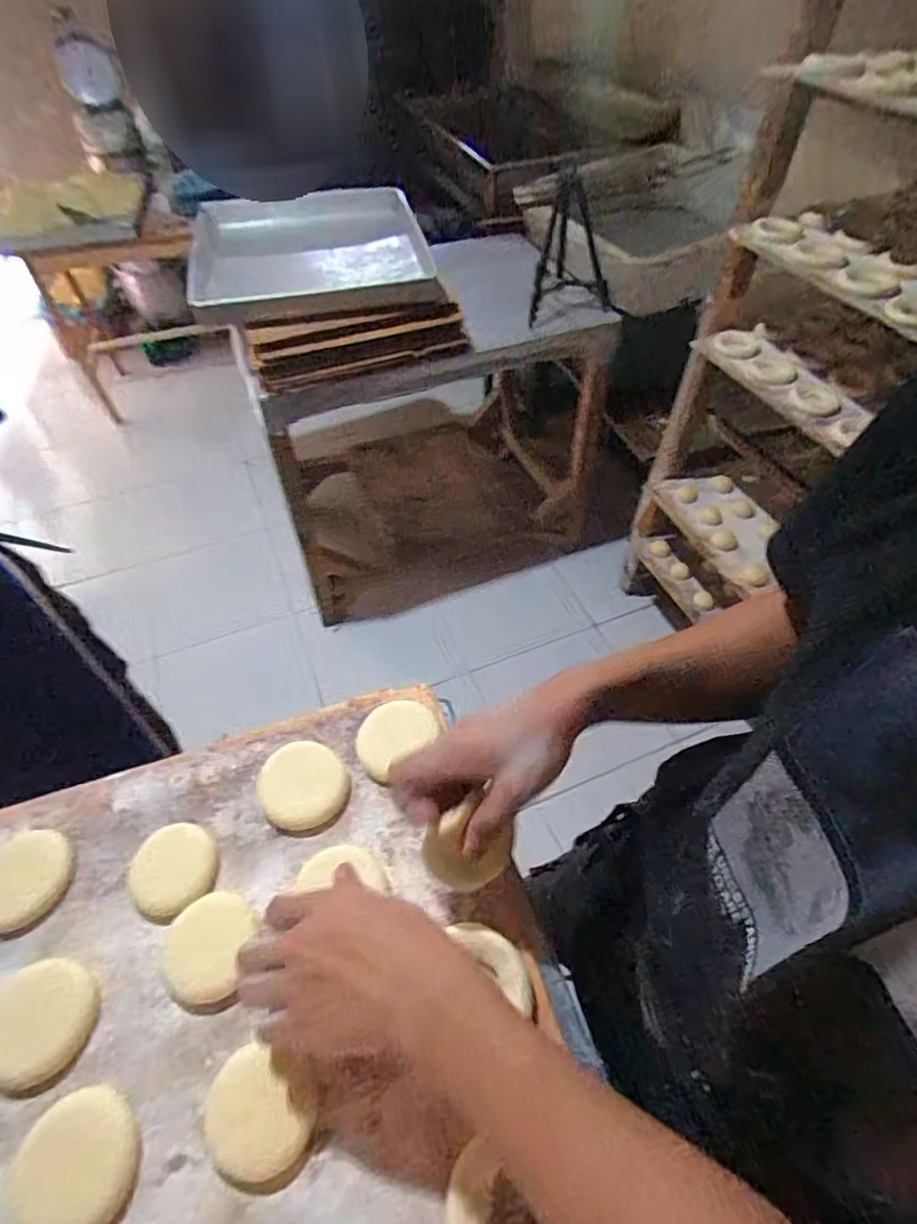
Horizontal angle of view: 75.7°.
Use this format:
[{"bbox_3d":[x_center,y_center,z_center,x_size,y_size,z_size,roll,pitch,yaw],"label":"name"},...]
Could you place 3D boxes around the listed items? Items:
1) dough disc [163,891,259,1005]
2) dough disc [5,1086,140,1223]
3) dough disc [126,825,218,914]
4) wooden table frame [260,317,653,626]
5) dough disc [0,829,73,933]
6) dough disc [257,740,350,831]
[{"bbox_3d":[-0.168,0.225,0.398,0.053,0.012,0.063,6,53,5],"label":"dough disc"},{"bbox_3d":[-0.219,0.318,0.336,0.060,0.014,0.072,-17,54,-12],"label":"dough disc"},{"bbox_3d":[-0.208,0.186,0.431,0.059,0.008,0.060,0,52,0],"label":"dough disc"},{"bbox_3d":[-0.033,-0.486,1.664,0.944,0.710,0.598,-19,54,-13],"label":"wooden table frame"},{"bbox_3d":[-0.317,0.195,0.432,0.059,0.006,0.066,2,52,2],"label":"dough disc"},{"bbox_3d":[-0.124,0.135,0.471,0.066,0.017,0.072,0,52,0],"label":"dough disc"}]

